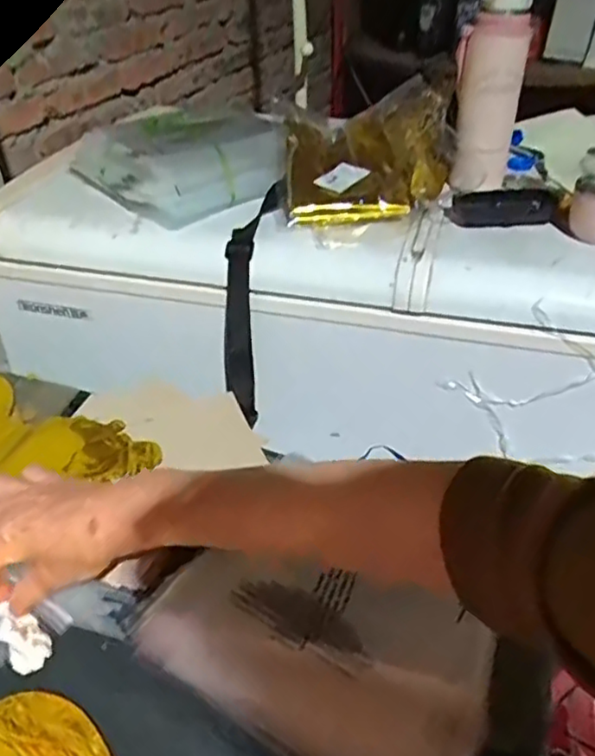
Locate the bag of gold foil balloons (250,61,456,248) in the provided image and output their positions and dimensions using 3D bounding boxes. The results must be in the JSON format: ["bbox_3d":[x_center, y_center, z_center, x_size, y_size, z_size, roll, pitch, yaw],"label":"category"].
[{"bbox_3d":[0.073,-0.274,0.768,0.211,0.127,0.280,2,35,7],"label":"bag of gold foil balloons"}]

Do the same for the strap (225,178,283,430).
[{"bbox_3d":[-0.052,-0.082,0.771,0.051,0.239,0.129,6,36,12],"label":"strap"}]

